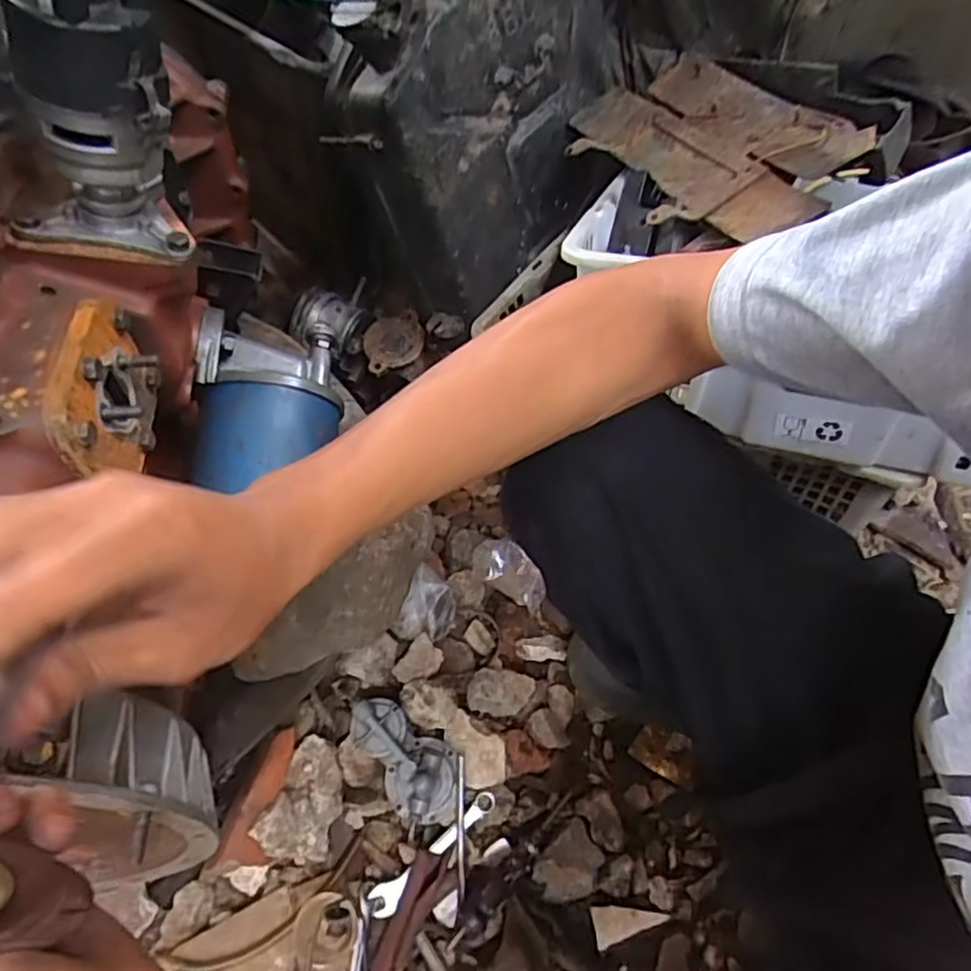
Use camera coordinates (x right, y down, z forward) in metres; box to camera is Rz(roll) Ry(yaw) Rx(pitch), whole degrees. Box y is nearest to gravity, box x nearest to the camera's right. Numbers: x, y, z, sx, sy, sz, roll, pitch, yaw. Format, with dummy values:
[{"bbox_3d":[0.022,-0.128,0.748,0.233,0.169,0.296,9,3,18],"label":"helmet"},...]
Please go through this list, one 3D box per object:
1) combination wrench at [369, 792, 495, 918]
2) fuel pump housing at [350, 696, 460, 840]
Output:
[{"bbox_3d":[-0.050,0.349,0.644,0.145,0.014,0.028,-36,65,-21],"label":"combination wrench"},{"bbox_3d":[-0.076,0.270,0.671,0.076,0.051,0.133,-30,63,-18],"label":"fuel pump housing"}]

